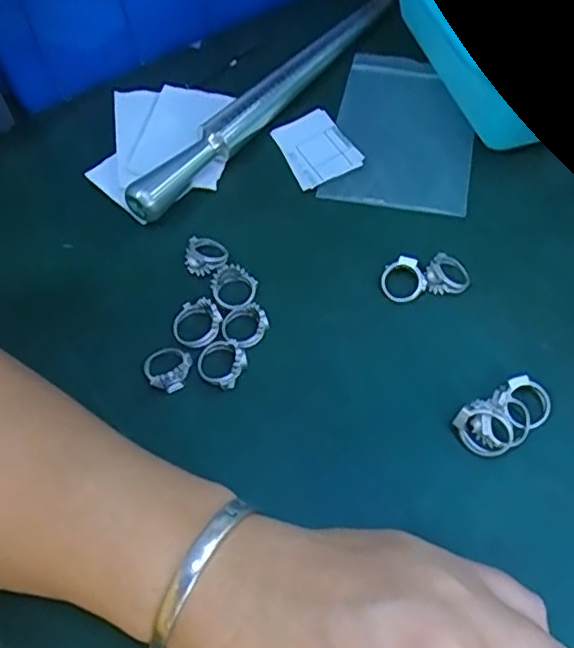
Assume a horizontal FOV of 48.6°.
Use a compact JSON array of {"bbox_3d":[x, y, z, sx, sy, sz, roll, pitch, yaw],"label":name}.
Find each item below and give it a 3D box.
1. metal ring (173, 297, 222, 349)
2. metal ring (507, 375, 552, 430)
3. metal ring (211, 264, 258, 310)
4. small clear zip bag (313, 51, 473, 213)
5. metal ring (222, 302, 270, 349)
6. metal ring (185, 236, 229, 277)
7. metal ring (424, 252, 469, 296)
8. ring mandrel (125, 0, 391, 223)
[{"bbox_3d":[-0.043,-0.001,0.303,0.023,0.009,0.022,-2,58,3],"label":"metal ring"},{"bbox_3d":[0.103,0.034,0.272,0.022,0.005,0.023,-40,90,-20],"label":"metal ring"},{"bbox_3d":[-0.026,-0.018,0.314,0.022,0.005,0.024,-2,58,3],"label":"metal ring"},{"bbox_3d":[0.068,-0.113,0.365,0.078,0.007,0.116,10,59,10],"label":"small clear zip bag"},{"bbox_3d":[-0.020,-0.001,0.302,0.022,0.007,0.021,-2,58,3],"label":"metal ring"},{"bbox_3d":[-0.041,-0.036,0.325,0.021,0.007,0.021,-2,58,3],"label":"metal ring"},{"bbox_3d":[0.078,-0.024,0.311,0.022,0.007,0.021,-2,58,3],"label":"metal ring"},{"bbox_3d":[-0.007,-0.136,0.374,0.016,0.021,0.225,34,66,22],"label":"ring mandrel"}]

